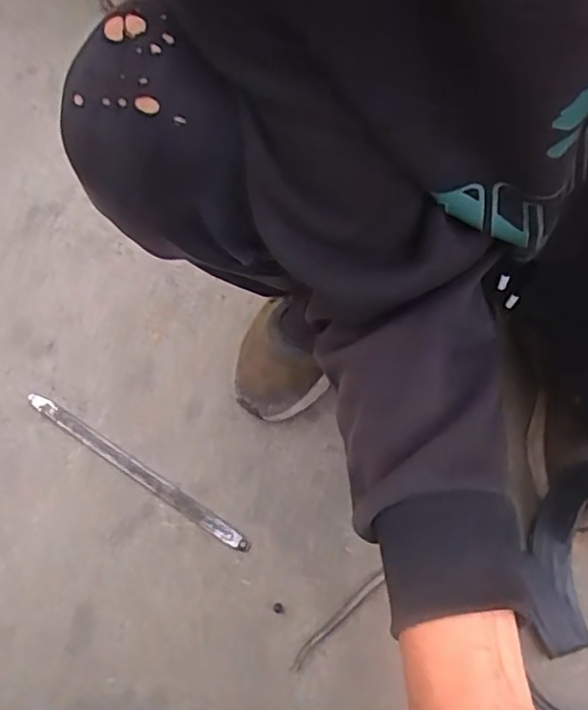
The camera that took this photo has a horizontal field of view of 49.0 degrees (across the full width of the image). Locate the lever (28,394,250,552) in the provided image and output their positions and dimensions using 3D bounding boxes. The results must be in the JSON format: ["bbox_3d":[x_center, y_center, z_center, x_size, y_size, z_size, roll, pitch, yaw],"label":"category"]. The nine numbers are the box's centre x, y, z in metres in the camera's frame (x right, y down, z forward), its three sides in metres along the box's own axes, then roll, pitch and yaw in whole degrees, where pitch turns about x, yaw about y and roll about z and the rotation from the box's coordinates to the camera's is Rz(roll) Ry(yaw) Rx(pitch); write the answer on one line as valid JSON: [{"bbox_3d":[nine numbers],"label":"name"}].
[{"bbox_3d":[-0.173,0.126,0.704,0.291,0.015,0.018,32,71,9],"label":"lever"}]

